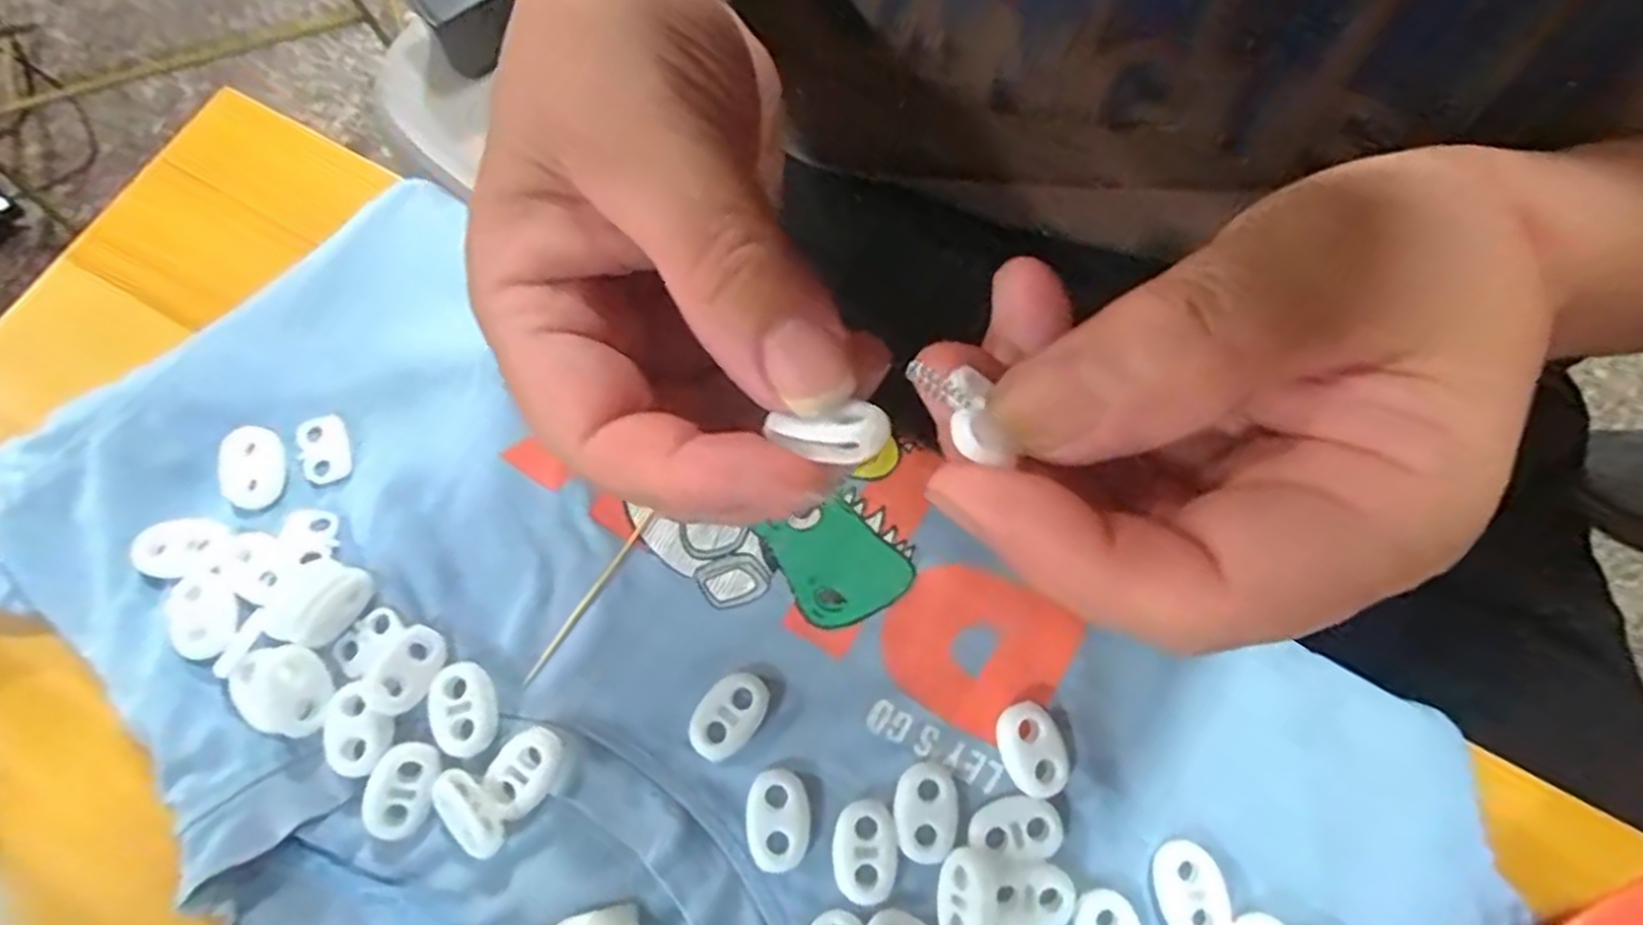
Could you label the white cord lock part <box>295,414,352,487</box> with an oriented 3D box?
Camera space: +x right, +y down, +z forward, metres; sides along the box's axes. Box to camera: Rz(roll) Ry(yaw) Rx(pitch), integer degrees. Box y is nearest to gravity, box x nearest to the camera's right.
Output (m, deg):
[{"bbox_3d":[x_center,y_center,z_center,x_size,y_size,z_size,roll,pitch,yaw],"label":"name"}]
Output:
[{"bbox_3d":[-0.138,-0.004,0.216,0.013,0.004,0.019,-15,73,-4],"label":"white cord lock part"}]

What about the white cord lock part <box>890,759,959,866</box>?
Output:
[{"bbox_3d":[0.025,0.084,0.187,0.015,0.004,0.022,4,73,2],"label":"white cord lock part"}]

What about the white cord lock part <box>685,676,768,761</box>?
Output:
[{"bbox_3d":[-0.023,0.063,0.195,0.015,0.005,0.022,43,78,12],"label":"white cord lock part"}]

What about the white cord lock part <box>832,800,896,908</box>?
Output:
[{"bbox_3d":[0.010,0.092,0.184,0.015,0.004,0.022,1,73,1],"label":"white cord lock part"}]

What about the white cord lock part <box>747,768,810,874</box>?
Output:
[{"bbox_3d":[-0.011,0.086,0.187,0.015,0.005,0.022,5,73,2],"label":"white cord lock part"}]

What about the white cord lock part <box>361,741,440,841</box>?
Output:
[{"bbox_3d":[-0.101,0.079,0.187,0.014,0.006,0.021,14,74,5],"label":"white cord lock part"}]

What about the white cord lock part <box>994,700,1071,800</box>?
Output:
[{"bbox_3d":[0.051,0.070,0.190,0.015,0.008,0.021,-27,75,-7],"label":"white cord lock part"}]

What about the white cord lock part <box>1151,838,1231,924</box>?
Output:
[{"bbox_3d":[0.086,0.101,0.182,0.015,0.004,0.022,-17,74,-4],"label":"white cord lock part"}]

